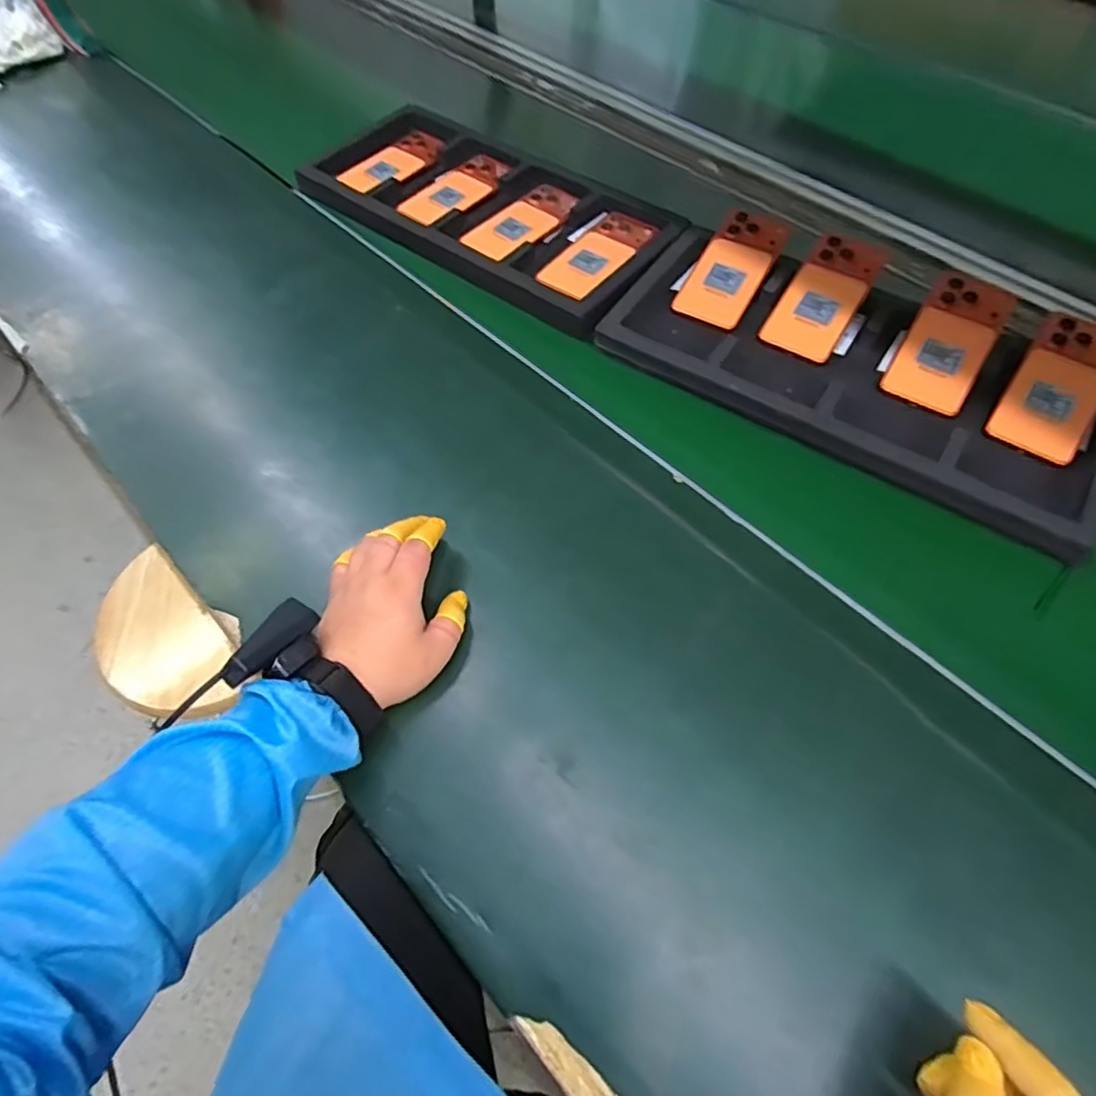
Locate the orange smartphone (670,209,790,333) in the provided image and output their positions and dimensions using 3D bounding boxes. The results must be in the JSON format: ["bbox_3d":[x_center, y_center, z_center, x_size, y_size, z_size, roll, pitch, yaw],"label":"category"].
[{"bbox_3d":[0.208,-0.316,0.700,0.079,0.008,0.158,28,74,16],"label":"orange smartphone"}]

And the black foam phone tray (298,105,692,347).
[{"bbox_3d":[-0.085,-0.434,0.803,0.496,0.040,0.244,36,68,18],"label":"black foam phone tray"}]

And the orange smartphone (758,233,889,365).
[{"bbox_3d":[0.299,-0.272,0.676,0.075,0.018,0.175,31,77,15],"label":"orange smartphone"}]

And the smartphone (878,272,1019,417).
[{"bbox_3d":[0.407,-0.210,0.629,0.077,0.007,0.169,30,76,18],"label":"smartphone"}]

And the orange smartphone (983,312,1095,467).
[{"bbox_3d":[0.494,-0.158,0.599,0.078,0.010,0.166,33,79,19],"label":"orange smartphone"}]

